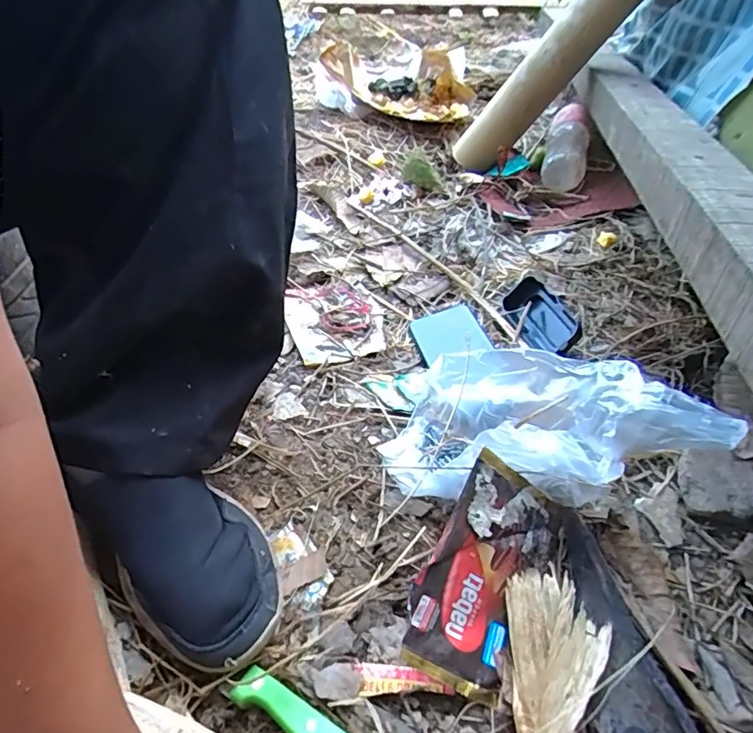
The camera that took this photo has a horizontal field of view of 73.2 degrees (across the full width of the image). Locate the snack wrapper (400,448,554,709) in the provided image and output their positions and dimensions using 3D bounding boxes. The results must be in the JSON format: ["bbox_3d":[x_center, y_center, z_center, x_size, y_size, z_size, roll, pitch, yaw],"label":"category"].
[{"bbox_3d":[0.077,0.144,0.355,0.084,0.022,0.148,38,69,-15],"label":"snack wrapper"}]

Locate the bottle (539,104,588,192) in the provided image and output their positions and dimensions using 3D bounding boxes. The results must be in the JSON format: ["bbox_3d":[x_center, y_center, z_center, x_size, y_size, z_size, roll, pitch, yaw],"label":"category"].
[{"bbox_3d":[0.311,-0.361,0.830,0.065,0.076,0.186,11,45,15],"label":"bottle"}]

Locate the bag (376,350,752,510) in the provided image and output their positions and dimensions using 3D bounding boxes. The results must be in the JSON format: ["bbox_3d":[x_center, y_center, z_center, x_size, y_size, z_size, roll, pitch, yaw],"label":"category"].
[{"bbox_3d":[0.134,0.052,0.410,0.259,0.095,0.118,-7,38,35],"label":"bag"}]

